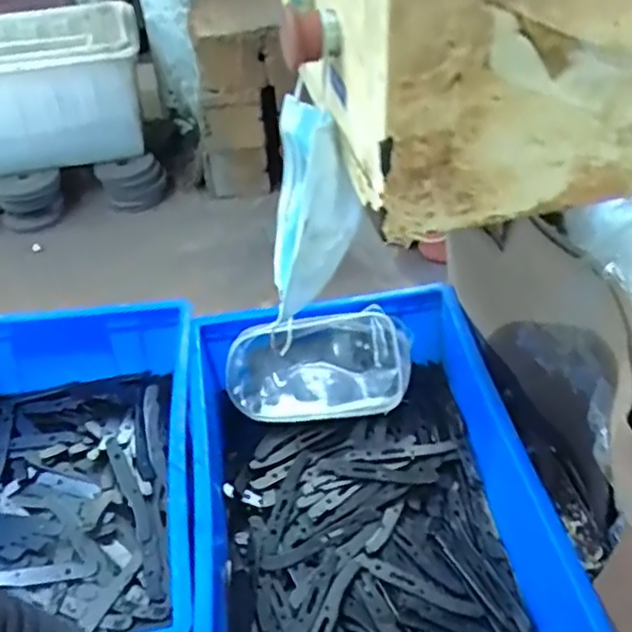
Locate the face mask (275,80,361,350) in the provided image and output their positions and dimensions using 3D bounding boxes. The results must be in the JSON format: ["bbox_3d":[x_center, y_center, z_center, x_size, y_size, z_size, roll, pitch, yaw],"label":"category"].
[{"bbox_3d":[-0.004,-0.067,0.483,0.069,0.176,0.072,7,16,7],"label":"face mask"}]

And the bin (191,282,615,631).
[{"bbox_3d":[0.039,0.155,0.639,0.304,0.117,0.408,-4,44,-5],"label":"bin"}]

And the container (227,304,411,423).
[{"bbox_3d":[0.002,0.058,0.739,0.203,0.037,0.113,-8,88,7],"label":"container"}]

